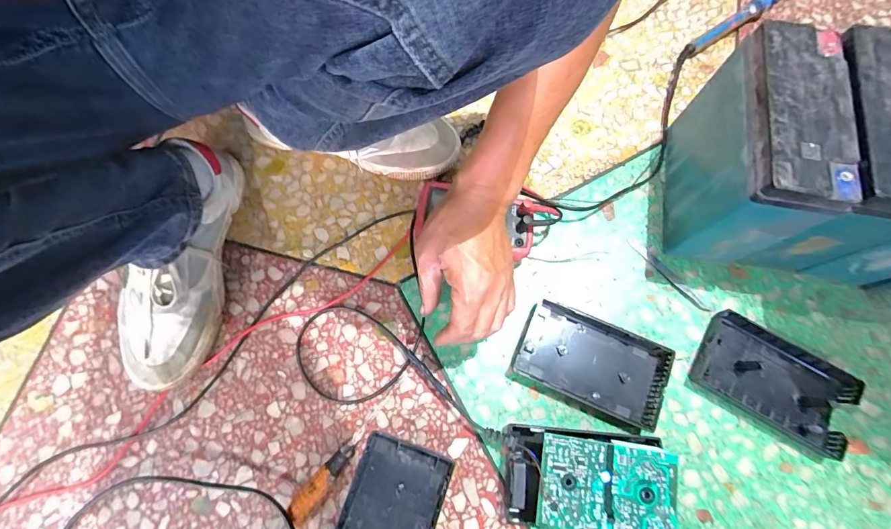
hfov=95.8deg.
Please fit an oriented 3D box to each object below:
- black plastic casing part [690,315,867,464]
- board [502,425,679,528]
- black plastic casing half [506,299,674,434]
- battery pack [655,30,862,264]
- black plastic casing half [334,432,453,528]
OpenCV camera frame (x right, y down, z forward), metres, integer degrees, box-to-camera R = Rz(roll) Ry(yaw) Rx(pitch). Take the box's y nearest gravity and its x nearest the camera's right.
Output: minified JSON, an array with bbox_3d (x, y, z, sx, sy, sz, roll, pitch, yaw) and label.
[{"bbox_3d":[0.346,0.123,0.425,0.154,0.021,0.088,29,76,8],"label":"black plastic casing part"},{"bbox_3d":[0.132,0.204,0.383,0.148,0.050,0.089,2,74,1],"label":"board"},{"bbox_3d":[0.154,0.107,0.432,0.153,0.020,0.093,22,75,6],"label":"black plastic casing half"},{"bbox_3d":[0.306,-0.108,0.417,0.077,0.176,0.172,9,74,3],"label":"battery pack"},{"bbox_3d":[-0.059,0.253,0.384,0.089,0.023,0.153,19,75,5],"label":"black plastic casing half"}]

